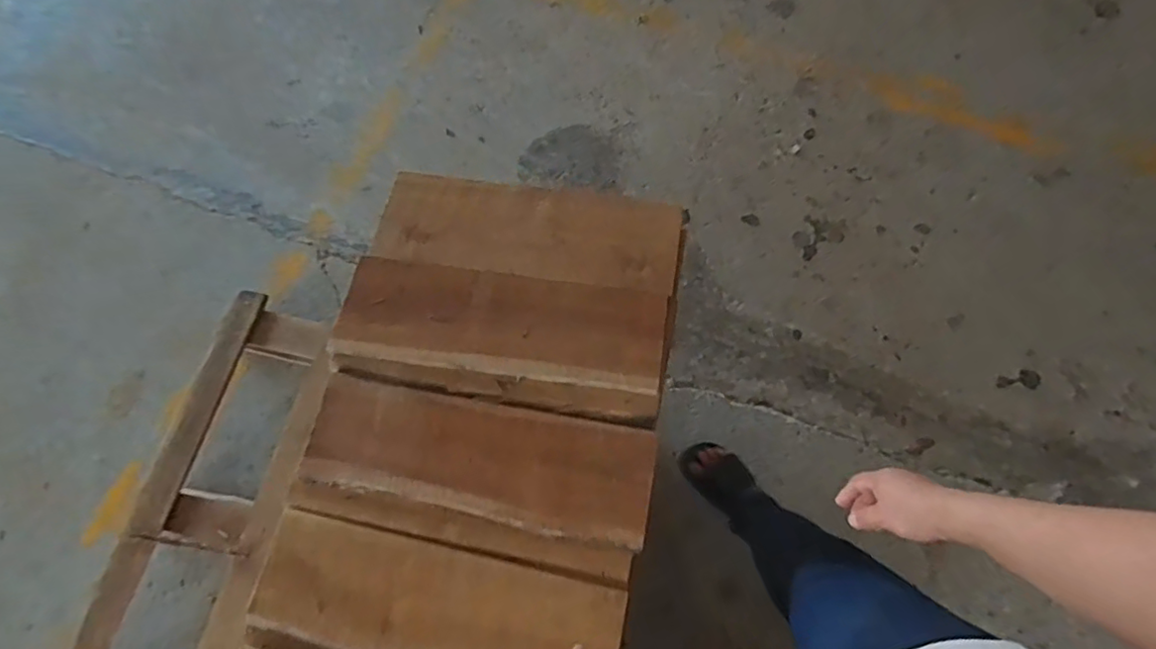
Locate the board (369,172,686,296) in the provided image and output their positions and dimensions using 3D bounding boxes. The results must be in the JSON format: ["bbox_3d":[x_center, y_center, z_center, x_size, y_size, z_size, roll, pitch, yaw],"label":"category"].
[{"bbox_3d":[-0.084,-0.151,0.990,0.496,0.041,0.186,11,66,6],"label":"board"}]

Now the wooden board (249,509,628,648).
[{"bbox_3d":[-0.185,0.380,0.780,0.468,0.030,0.160,11,71,7],"label":"wooden board"}]

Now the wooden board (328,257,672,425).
[{"bbox_3d":[-0.117,0.010,0.892,0.489,0.027,0.197,8,70,6],"label":"wooden board"}]

